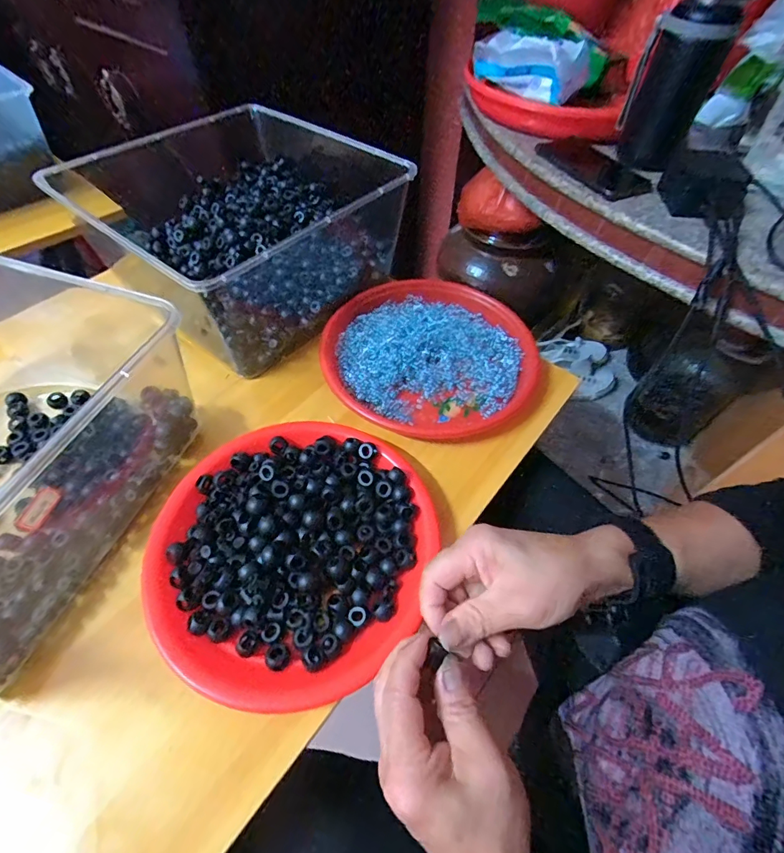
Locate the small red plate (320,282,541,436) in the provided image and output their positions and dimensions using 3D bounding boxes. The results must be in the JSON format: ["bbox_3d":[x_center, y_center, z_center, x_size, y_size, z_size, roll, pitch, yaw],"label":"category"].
[{"bbox_3d":[0.041,-0.085,0.494,0.237,0.030,0.224,1,54,-1],"label":"small red plate"}]

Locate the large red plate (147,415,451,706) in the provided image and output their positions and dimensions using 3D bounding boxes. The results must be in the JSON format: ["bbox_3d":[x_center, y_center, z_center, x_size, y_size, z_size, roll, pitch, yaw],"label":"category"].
[{"bbox_3d":[-0.079,0.093,0.355,0.217,0.043,0.228,1,54,-1],"label":"large red plate"}]

